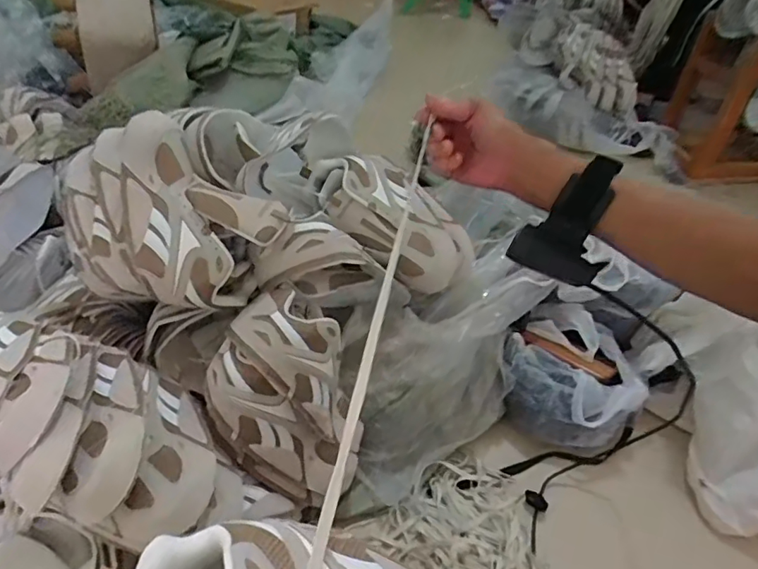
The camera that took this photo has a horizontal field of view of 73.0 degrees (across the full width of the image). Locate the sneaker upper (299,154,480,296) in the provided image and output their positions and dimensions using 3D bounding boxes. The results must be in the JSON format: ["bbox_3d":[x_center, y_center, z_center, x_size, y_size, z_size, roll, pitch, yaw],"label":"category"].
[{"bbox_3d":[0.023,-0.105,0.827,0.308,0.095,0.129,36,44,-8],"label":"sneaker upper"}]

